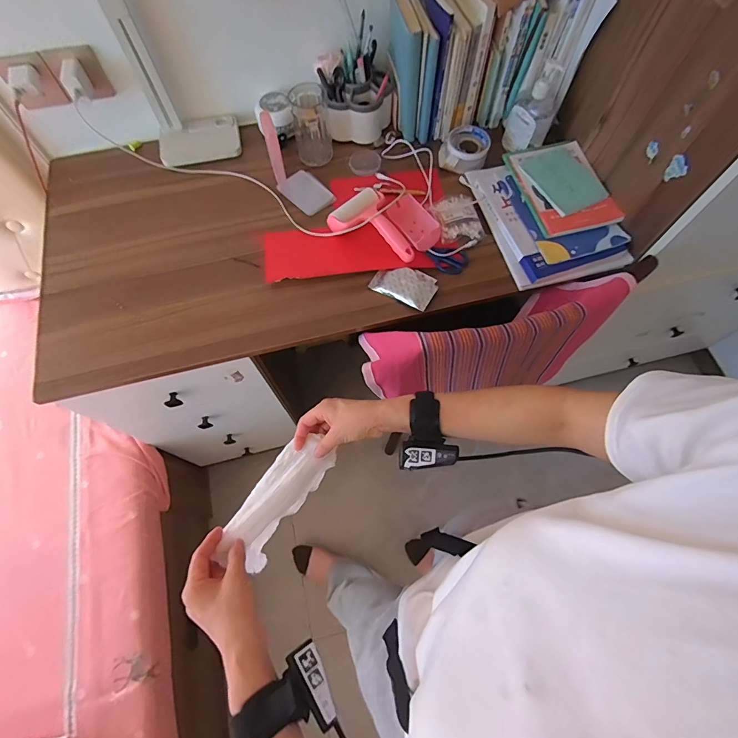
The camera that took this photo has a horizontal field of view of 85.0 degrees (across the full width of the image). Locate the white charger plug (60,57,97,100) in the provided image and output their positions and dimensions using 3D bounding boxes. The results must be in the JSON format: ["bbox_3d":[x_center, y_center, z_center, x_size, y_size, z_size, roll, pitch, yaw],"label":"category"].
[{"bbox_3d":[-0.547,-0.538,0.753,0.029,0.066,0.060,-8,68,-3],"label":"white charger plug"}]

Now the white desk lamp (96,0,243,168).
[{"bbox_3d":[-0.369,-0.545,0.771,0.171,0.301,0.107,-14,68,-6],"label":"white desk lamp"}]

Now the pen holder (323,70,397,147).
[{"bbox_3d":[-0.019,-0.563,0.871,0.149,0.105,0.108,-2,67,-1],"label":"pen holder"}]

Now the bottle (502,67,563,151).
[{"bbox_3d":[0.334,-0.520,0.820,0.088,0.153,0.081,21,69,9],"label":"bottle"}]

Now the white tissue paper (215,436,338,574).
[{"bbox_3d":[-0.121,0.177,0.538,0.060,0.119,0.173,31,71,12],"label":"white tissue paper"}]

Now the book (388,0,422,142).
[{"bbox_3d":[0.068,-0.613,0.826,0.044,0.210,0.139,-12,68,-5],"label":"book"}]

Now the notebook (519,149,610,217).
[{"bbox_3d":[0.383,-0.371,0.790,0.114,0.013,0.143,-25,73,-9],"label":"notebook"}]

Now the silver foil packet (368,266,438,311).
[{"bbox_3d":[0.066,-0.156,0.740,0.113,0.018,0.070,29,70,11],"label":"silver foil packet"}]

